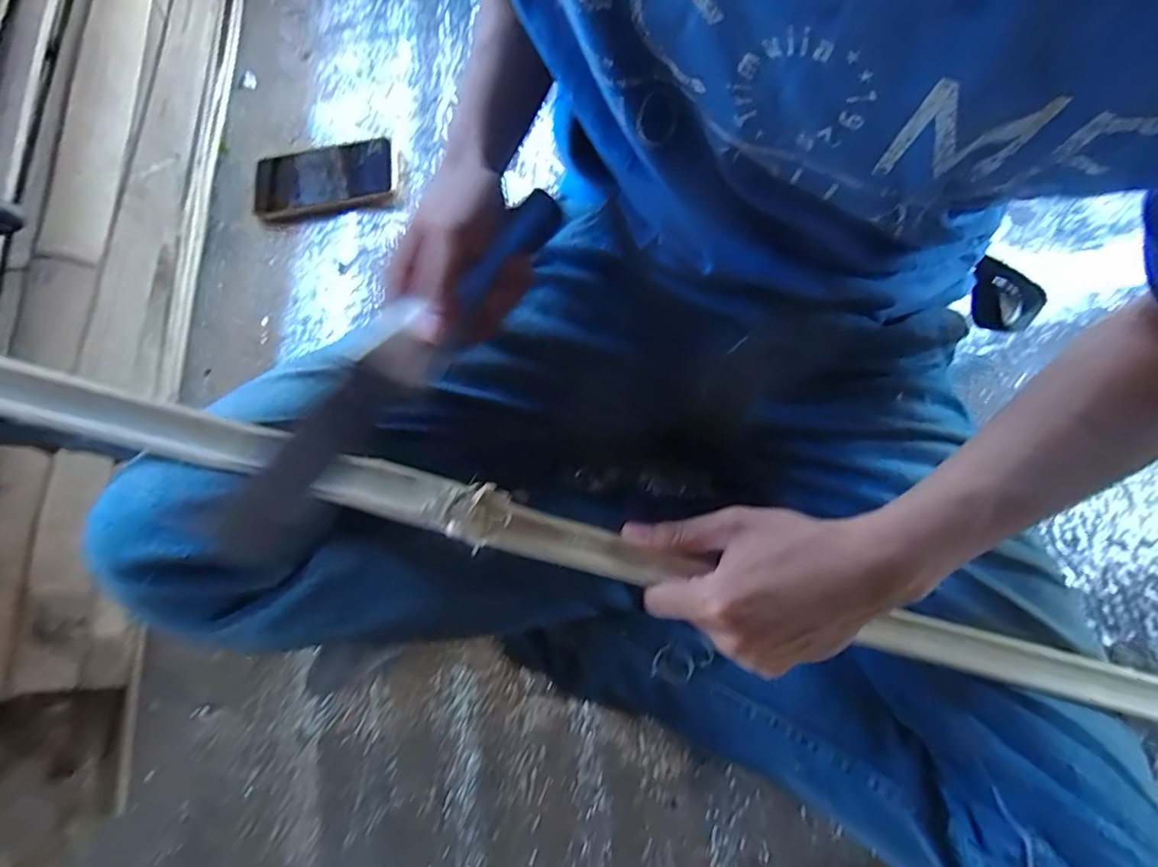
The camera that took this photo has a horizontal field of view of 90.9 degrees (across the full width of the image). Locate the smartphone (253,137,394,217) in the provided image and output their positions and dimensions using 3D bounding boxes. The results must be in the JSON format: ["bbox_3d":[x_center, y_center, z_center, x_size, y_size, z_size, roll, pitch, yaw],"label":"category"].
[{"bbox_3d":[-0.264,-0.266,0.588,0.145,0.012,0.072,-10,70,-3],"label":"smartphone"}]

